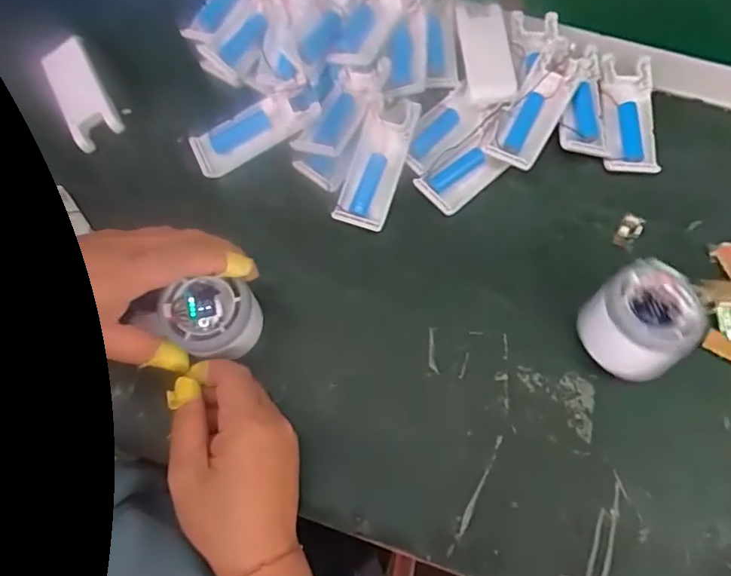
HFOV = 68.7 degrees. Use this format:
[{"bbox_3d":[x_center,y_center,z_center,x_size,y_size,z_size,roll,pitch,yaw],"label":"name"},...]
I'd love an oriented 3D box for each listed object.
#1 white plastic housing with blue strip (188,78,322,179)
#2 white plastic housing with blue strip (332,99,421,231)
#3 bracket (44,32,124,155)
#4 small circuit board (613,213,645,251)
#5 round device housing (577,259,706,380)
[{"bbox_3d":[-0.090,-0.127,0.430,0.107,0.013,0.042,-26,72,8],"label":"white plastic housing with blue strip"},{"bbox_3d":[0.010,-0.099,0.414,0.039,0.013,0.107,19,85,7],"label":"white plastic housing with blue strip"},{"bbox_3d":[-0.241,-0.165,0.451,0.040,0.013,0.099,-28,73,-9],"label":"bracket"},{"bbox_3d":[0.203,-0.044,0.409,0.017,0.004,0.030,33,75,11],"label":"small circuit board"},{"bbox_3d":[0.180,0.024,0.358,0.078,0.059,0.064,-40,76,-12],"label":"round device housing"}]

